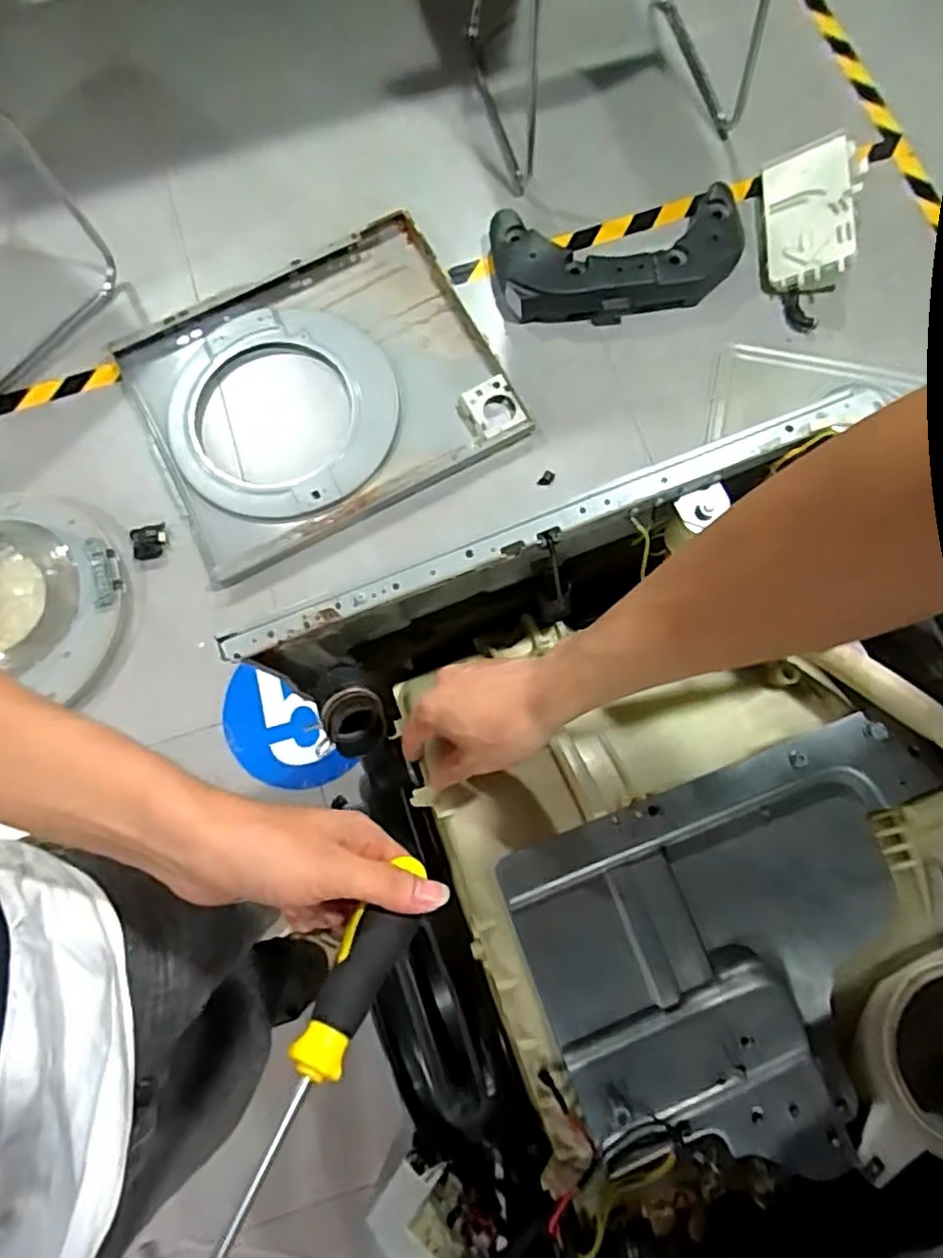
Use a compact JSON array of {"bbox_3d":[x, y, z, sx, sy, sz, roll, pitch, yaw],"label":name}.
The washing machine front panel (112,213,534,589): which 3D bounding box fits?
[{"bbox_3d":[-0.286,-0.436,1.273,0.647,0.069,0.493,-26,86,3],"label":"washing machine front panel"}]

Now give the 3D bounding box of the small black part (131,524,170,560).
[{"bbox_3d":[-0.601,-0.164,1.254,0.057,0.034,0.065,-16,78,-2],"label":"small black part"}]

